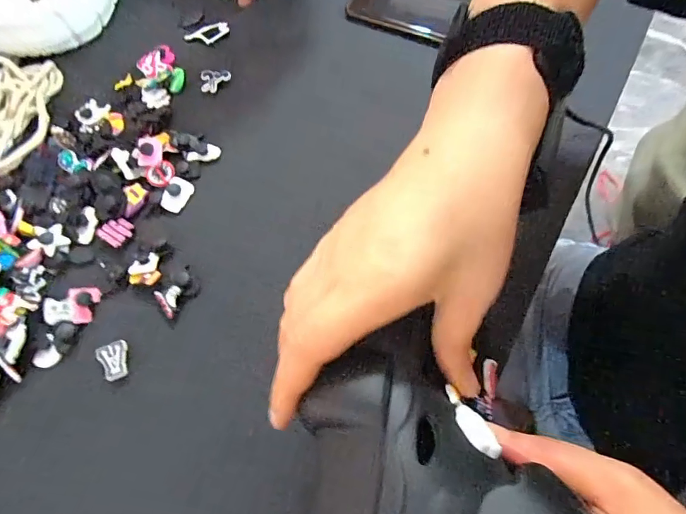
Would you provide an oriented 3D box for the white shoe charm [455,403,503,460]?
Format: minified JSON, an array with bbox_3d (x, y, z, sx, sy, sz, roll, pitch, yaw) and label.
[{"bbox_3d":[0.055,0.076,0.187,0.016,0.008,0.024,20,23,-9],"label":"white shoe charm"}]

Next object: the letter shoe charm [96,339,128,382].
[{"bbox_3d":[-0.166,0.075,0.315,0.021,0.004,0.028,-27,66,-9],"label":"letter shoe charm"}]

